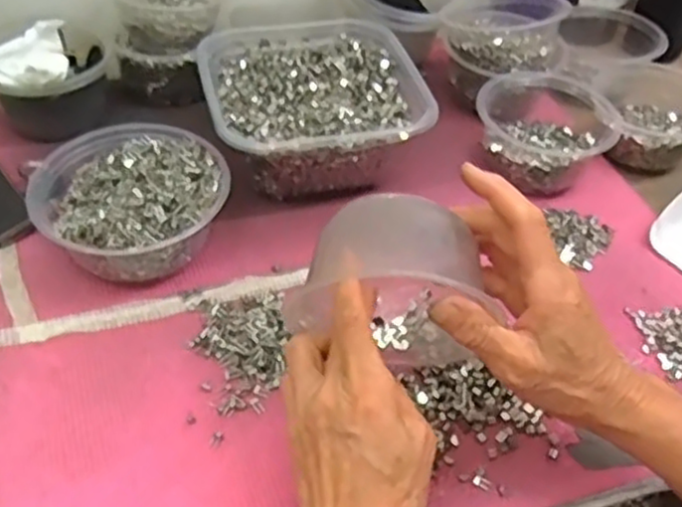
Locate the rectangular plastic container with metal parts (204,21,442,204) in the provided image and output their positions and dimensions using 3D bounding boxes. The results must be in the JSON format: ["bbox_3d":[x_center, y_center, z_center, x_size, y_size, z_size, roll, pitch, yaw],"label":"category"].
[{"bbox_3d":[-0.026,-0.126,0.616,0.169,0.066,0.170,-10,50,-13],"label":"rectangular plastic container with metal parts"}]

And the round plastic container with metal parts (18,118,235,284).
[{"bbox_3d":[-0.156,-0.037,0.535,0.129,0.057,0.131,2,45,-2],"label":"round plastic container with metal parts"}]

